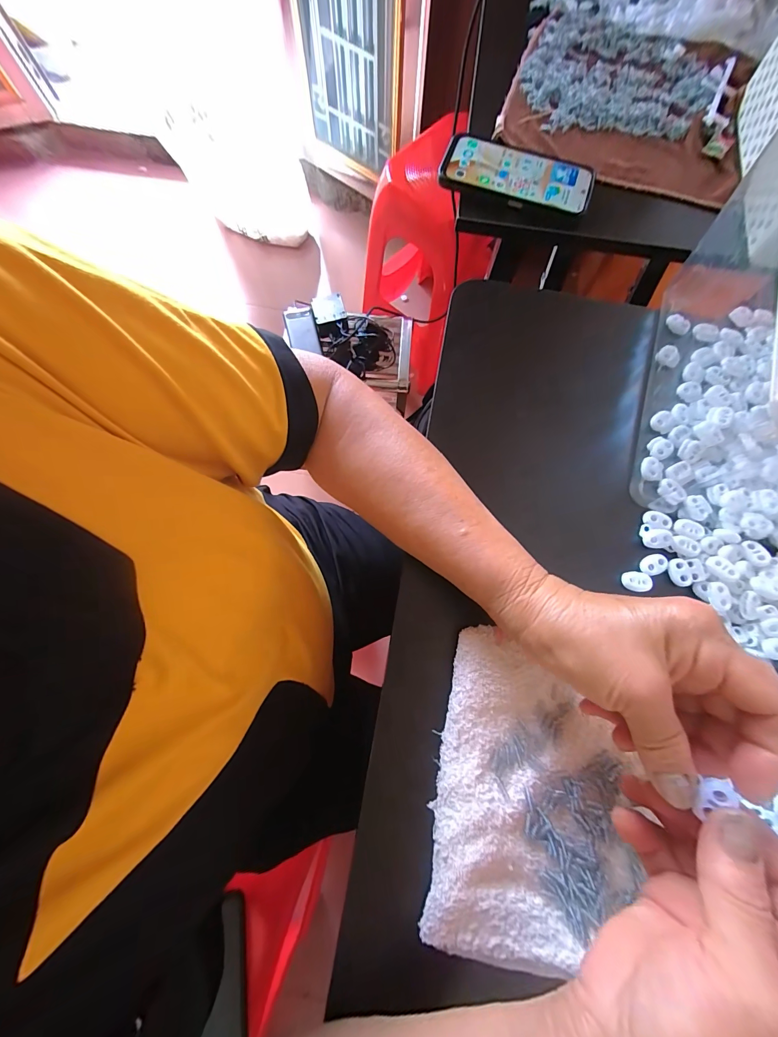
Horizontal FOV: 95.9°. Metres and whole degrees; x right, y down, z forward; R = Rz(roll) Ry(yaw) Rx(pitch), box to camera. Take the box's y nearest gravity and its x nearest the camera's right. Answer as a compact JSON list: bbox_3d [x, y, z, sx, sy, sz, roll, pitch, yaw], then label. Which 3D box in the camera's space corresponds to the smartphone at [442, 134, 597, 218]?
[{"bbox_3d":[0.142,-0.382,0.387,0.161,0.013,0.082,16,75,3],"label":"smartphone"}]

